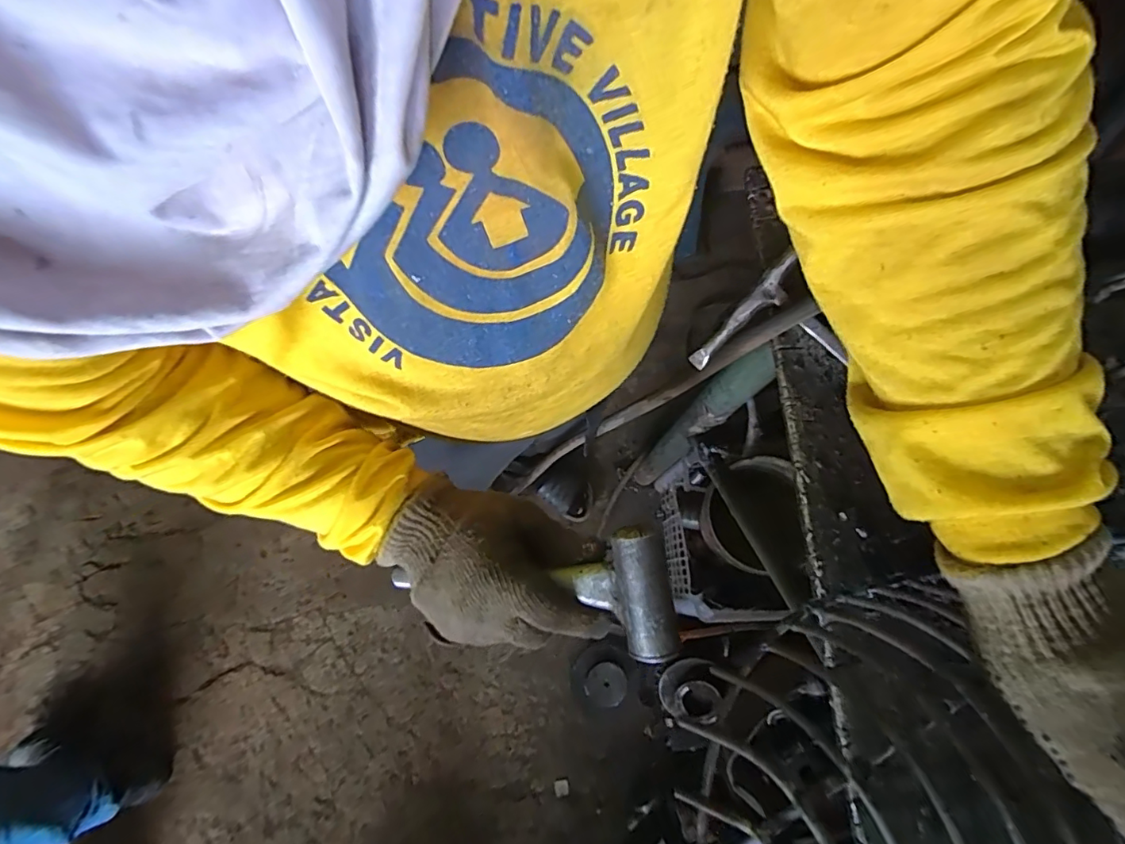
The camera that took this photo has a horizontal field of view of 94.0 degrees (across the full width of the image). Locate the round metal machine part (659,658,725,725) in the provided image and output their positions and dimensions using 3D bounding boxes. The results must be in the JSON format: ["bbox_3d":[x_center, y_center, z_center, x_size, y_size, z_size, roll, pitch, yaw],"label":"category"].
[{"bbox_3d":[0.238,0.503,0.983,0.126,0.022,0.107,-17,70,26],"label":"round metal machine part"}]

